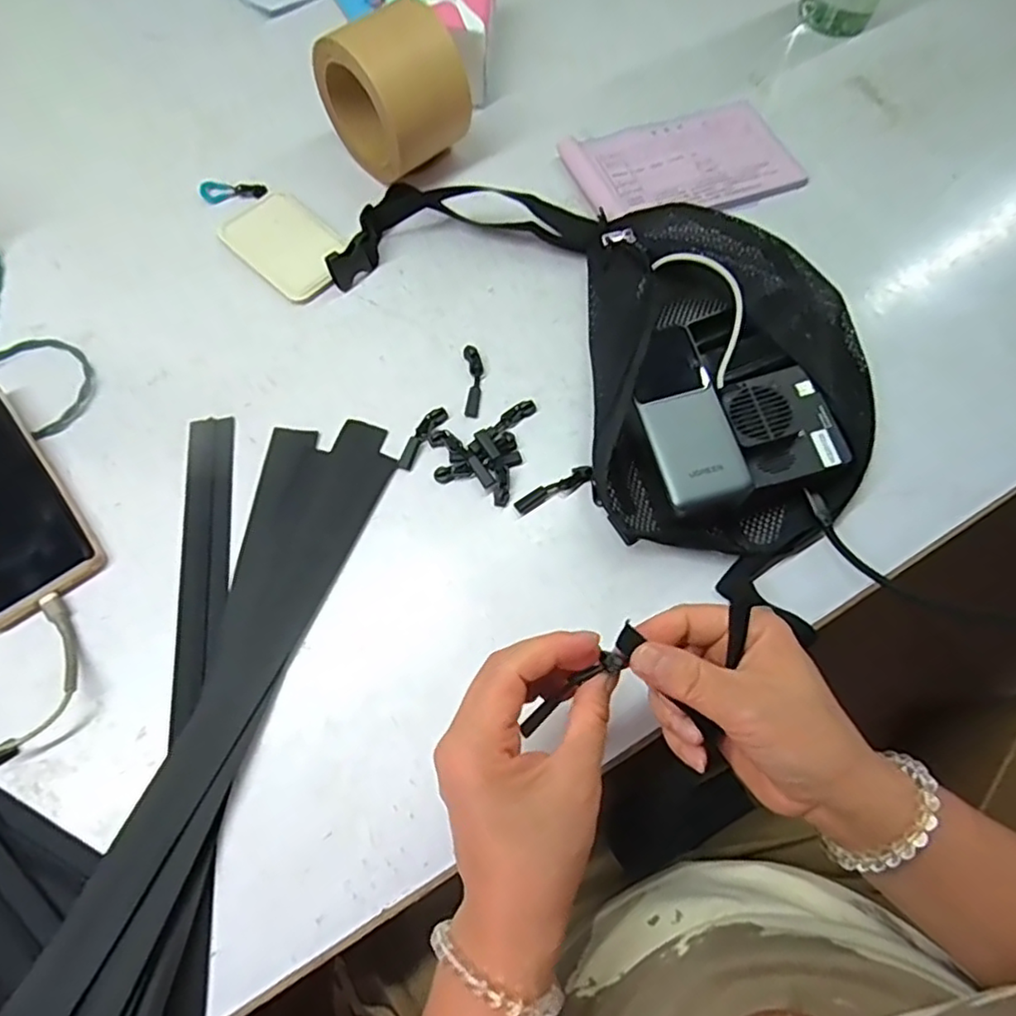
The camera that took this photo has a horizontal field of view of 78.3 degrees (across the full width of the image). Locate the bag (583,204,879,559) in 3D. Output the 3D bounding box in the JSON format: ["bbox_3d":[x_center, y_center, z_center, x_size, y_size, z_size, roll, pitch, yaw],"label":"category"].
[{"bbox_3d":[0.160,-0.097,0.445,0.201,0.055,0.282,3,68,-1],"label":"bag"}]

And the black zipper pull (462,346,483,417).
[{"bbox_3d":[-0.026,-0.095,0.463,0.014,0.004,0.059,-2,68,-3],"label":"black zipper pull"}]

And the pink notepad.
[{"bbox_3d":[0.153,-0.299,0.542,0.190,0.013,0.104,-17,70,-8],"label":"pink notepad"}]

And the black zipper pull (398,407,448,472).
[{"bbox_3d":[-0.061,-0.050,0.441,0.013,0.005,0.052,30,70,10],"label":"black zipper pull"}]

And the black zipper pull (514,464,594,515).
[{"bbox_3d":[0.032,-0.013,0.431,0.057,0.006,0.012,-28,72,-12],"label":"black zipper pull"}]

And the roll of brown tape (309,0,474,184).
[{"bbox_3d":[-0.092,-0.334,0.502,0.078,0.111,0.107,-42,75,-16],"label":"roll of brown tape"}]

